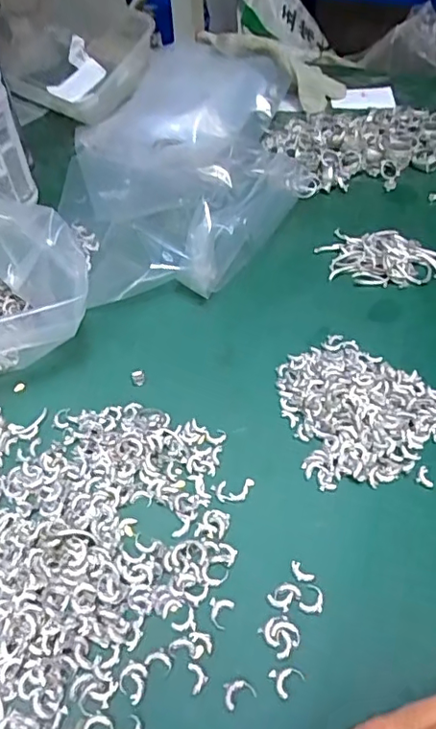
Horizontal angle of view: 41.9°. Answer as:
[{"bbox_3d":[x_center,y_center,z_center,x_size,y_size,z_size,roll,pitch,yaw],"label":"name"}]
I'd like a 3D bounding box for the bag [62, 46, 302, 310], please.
[{"bbox_3d":[-0.043,-0.234,0.596,0.234,0.062,0.426,0,49,3],"label":"bag"}]

